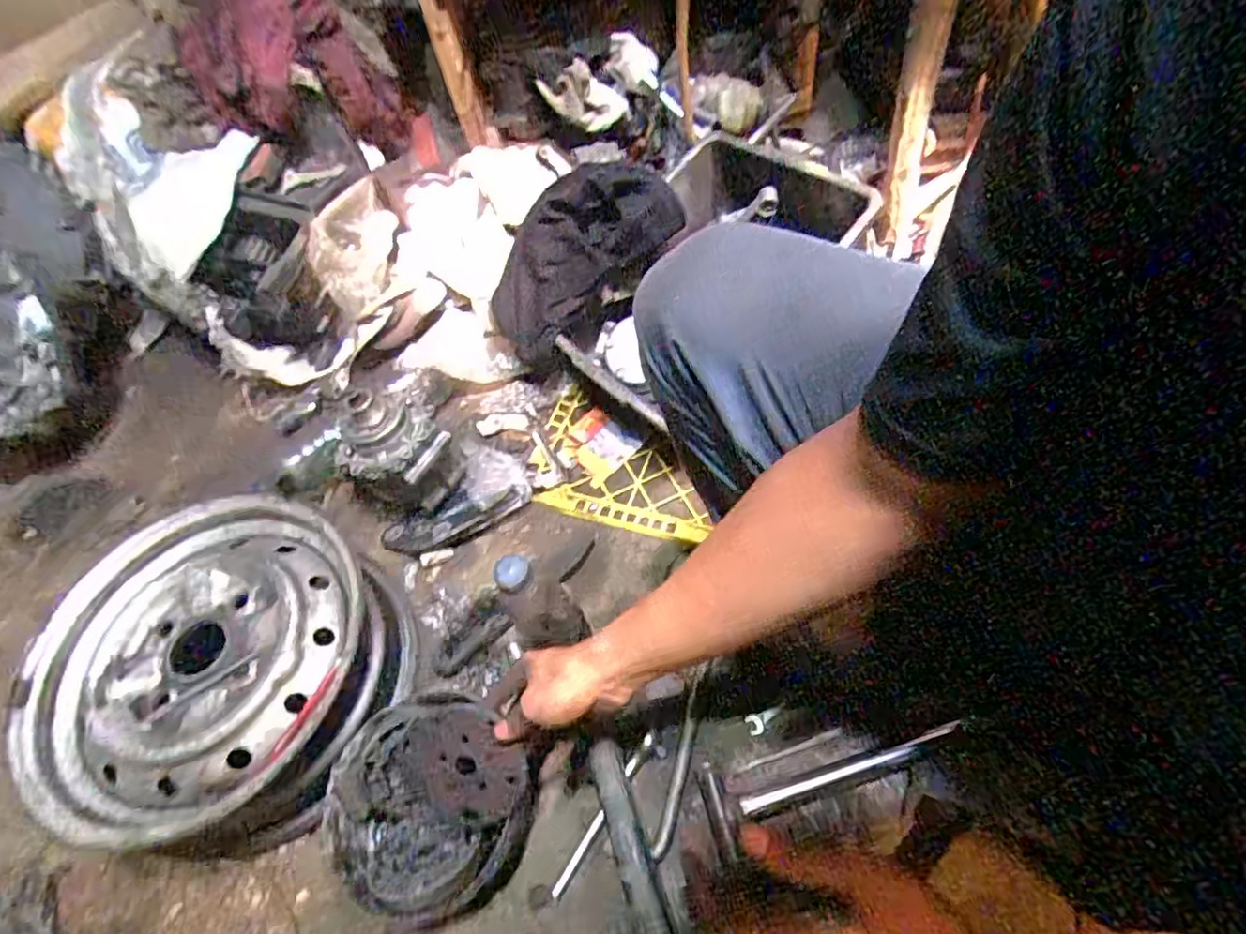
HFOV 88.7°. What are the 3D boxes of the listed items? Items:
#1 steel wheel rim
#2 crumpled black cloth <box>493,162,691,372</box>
[{"bbox_3d":[-0.429,0.221,0.707,0.354,0.140,0.350,-2,56,6],"label":"steel wheel rim"},{"bbox_3d":[-0.055,-0.304,0.933,0.153,0.186,0.303,29,66,25],"label":"crumpled black cloth"}]

